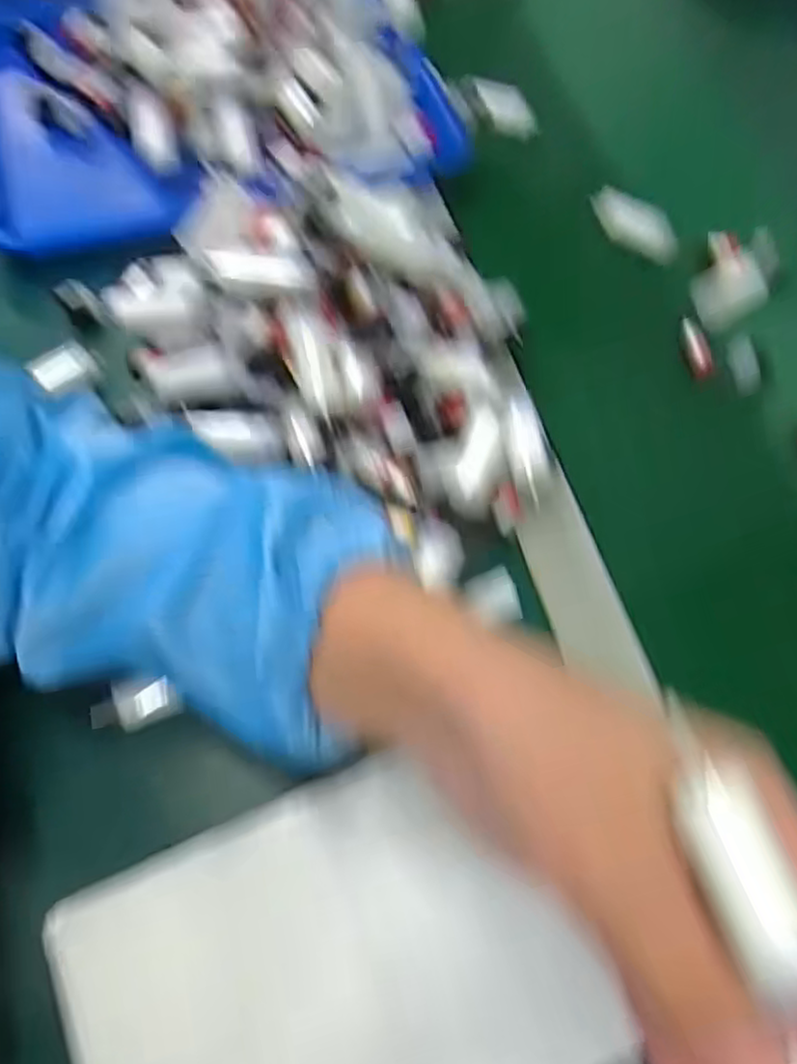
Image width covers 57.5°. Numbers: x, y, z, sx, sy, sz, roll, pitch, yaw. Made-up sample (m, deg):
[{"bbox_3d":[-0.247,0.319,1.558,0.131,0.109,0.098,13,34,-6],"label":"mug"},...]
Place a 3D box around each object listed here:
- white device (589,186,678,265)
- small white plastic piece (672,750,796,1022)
[{"bbox_3d":[0.166,-0.215,0.511,0.068,0.021,0.026,35,68,-2],"label":"white device"},{"bbox_3d":[0.084,0.085,0.175,0.016,0.011,0.053,-14,70,-9],"label":"small white plastic piece"}]

